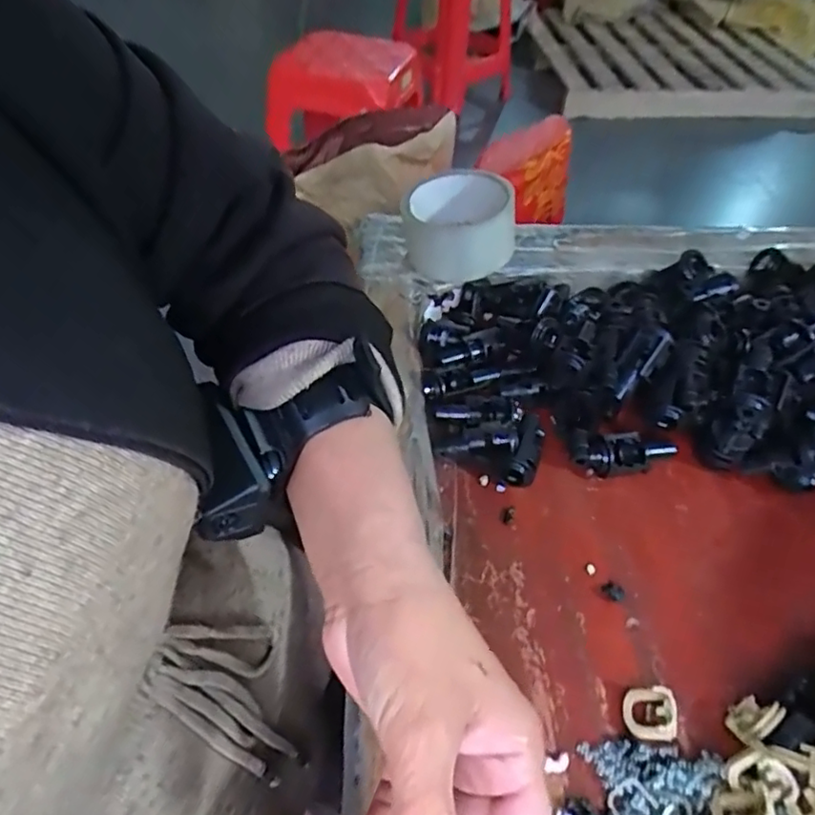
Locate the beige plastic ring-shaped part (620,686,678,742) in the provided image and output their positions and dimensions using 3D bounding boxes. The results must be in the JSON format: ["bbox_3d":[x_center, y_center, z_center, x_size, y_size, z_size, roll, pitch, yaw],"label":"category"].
[{"bbox_3d":[0.117,0.148,0.302,0.007,0.028,0.022,35,50,-32],"label":"beige plastic ring-shaped part"}]

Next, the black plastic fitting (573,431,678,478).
[{"bbox_3d":[0.140,0.029,0.399,0.065,0.017,0.025,-9,48,-11],"label":"black plastic fitting"}]

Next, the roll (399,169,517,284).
[{"bbox_3d":[0.041,-0.151,0.509,0.088,0.054,0.088,2,47,-2],"label":"roll"}]

